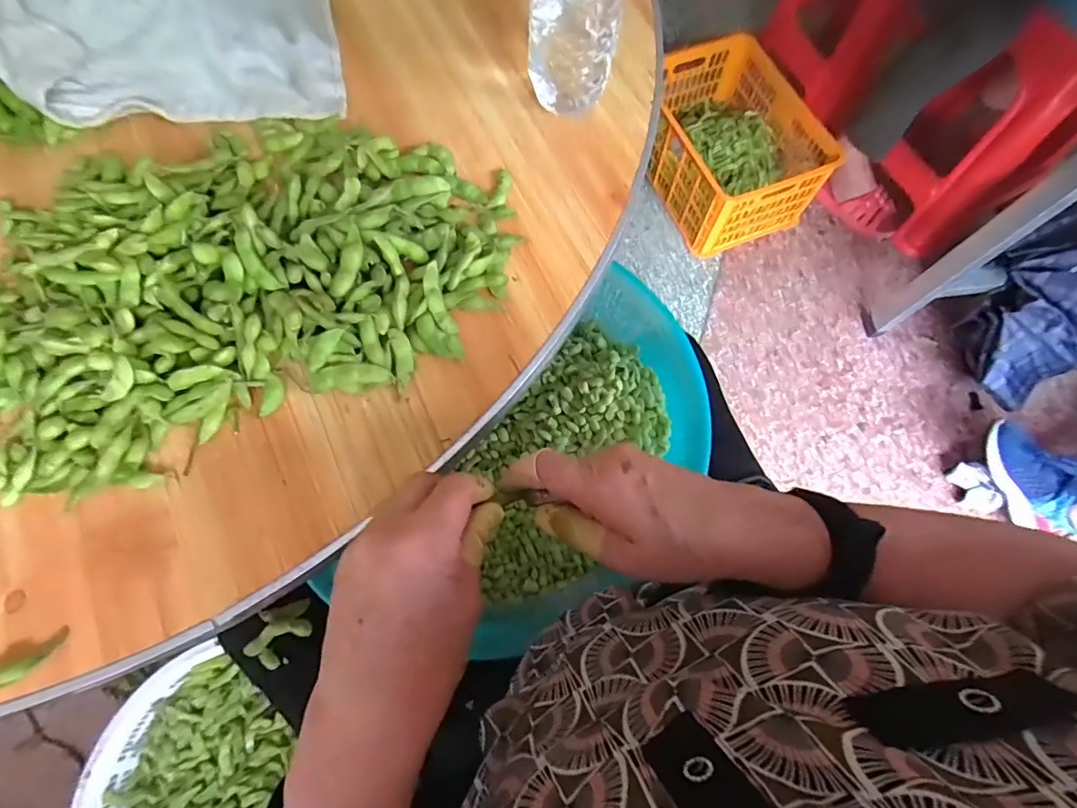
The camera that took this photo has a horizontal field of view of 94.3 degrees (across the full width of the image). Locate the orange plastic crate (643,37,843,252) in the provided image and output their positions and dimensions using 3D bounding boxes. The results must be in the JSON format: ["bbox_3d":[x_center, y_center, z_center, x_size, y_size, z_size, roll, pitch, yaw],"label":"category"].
[{"bbox_3d":[0.471,-0.686,1.291,0.342,0.204,0.509,-21,72,-7],"label":"orange plastic crate"}]

